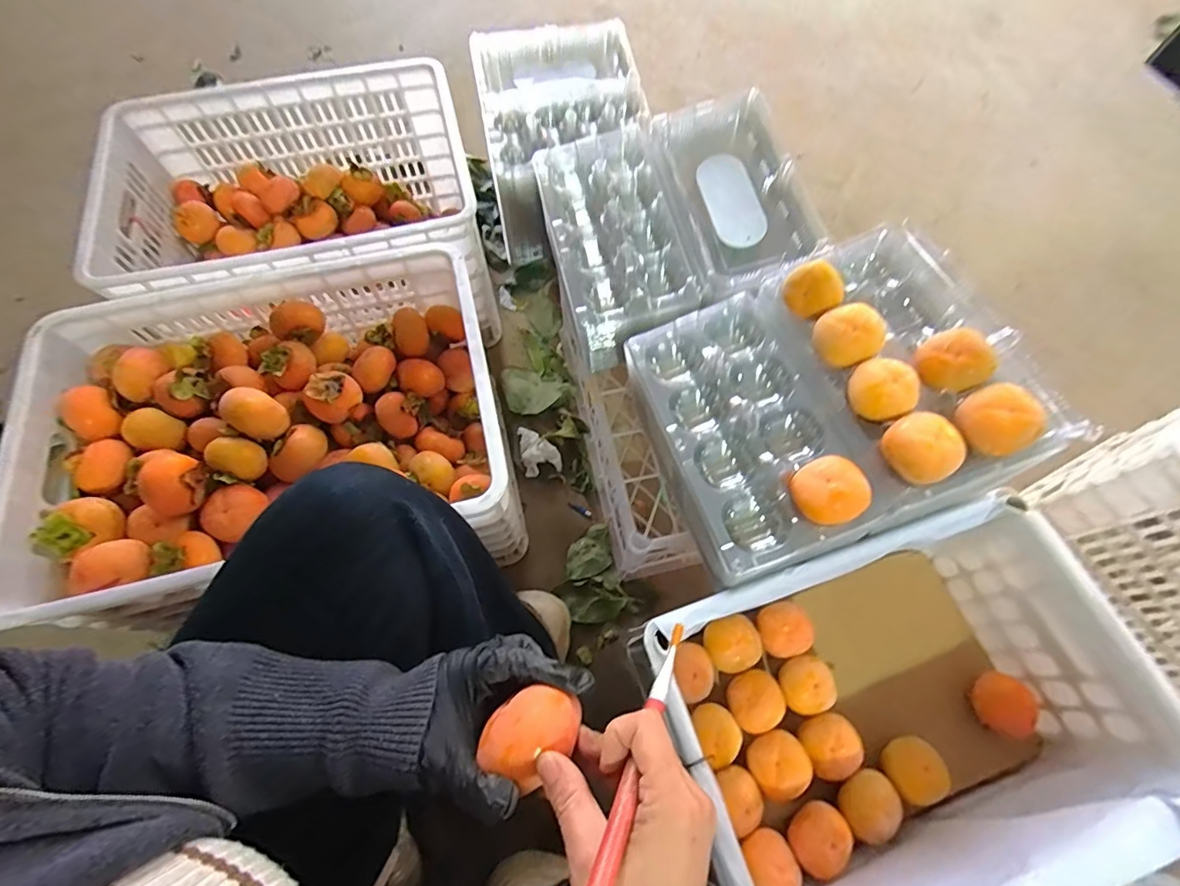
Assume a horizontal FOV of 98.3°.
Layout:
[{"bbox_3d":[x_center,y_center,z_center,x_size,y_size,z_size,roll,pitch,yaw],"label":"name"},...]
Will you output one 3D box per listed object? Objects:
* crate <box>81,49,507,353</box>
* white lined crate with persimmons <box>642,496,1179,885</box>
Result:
[{"bbox_3d":[-0.401,-0.315,0.763,0.463,0.253,0.362,-15,67,-7],"label":"crate"},{"bbox_3d":[0.274,0.277,0.516,0.452,0.193,0.301,-15,67,-8],"label":"white lined crate with persimmons"}]

